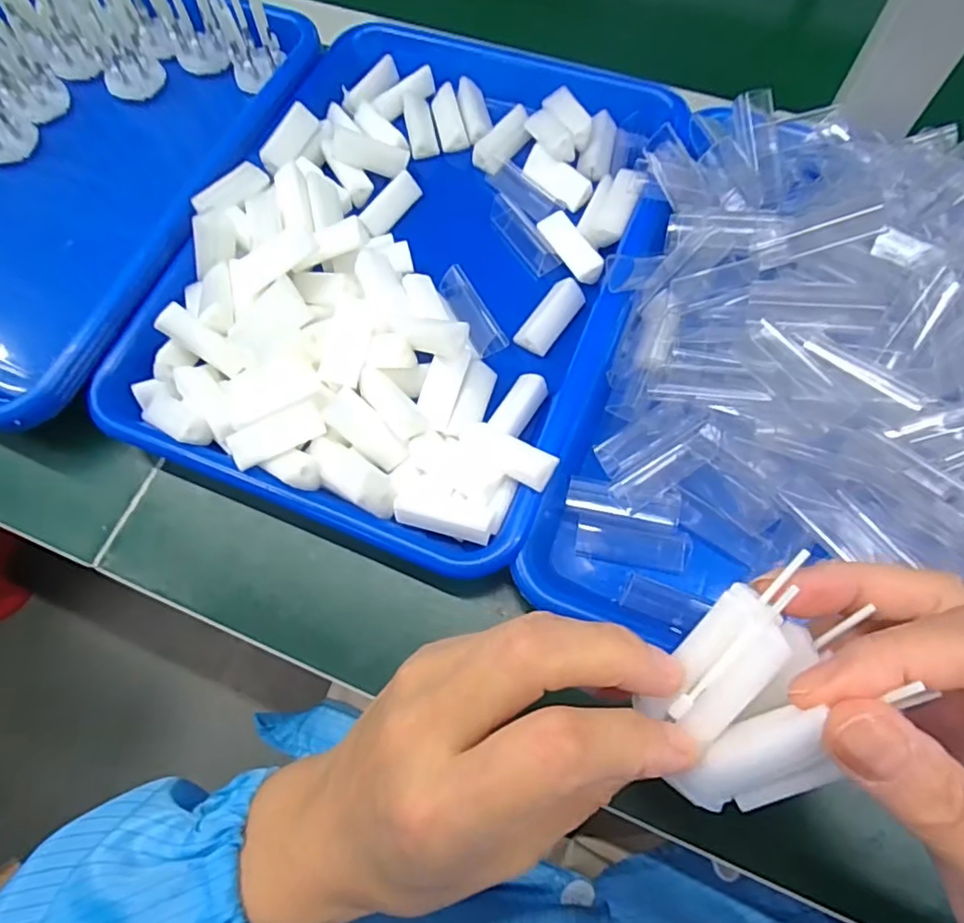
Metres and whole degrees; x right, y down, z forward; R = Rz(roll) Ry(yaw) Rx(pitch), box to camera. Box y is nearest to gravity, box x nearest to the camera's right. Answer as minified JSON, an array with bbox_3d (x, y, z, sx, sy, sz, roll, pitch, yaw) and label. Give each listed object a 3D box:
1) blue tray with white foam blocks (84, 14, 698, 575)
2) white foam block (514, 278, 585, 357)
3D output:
[{"bbox_3d":[-0.039,-0.122,0.345,0.251,0.044,0.333,21,71,10],"label":"blue tray with white foam blocks"},{"bbox_3d":[0.039,-0.082,0.332,0.018,0.012,0.046,33,73,14],"label":"white foam block"}]

